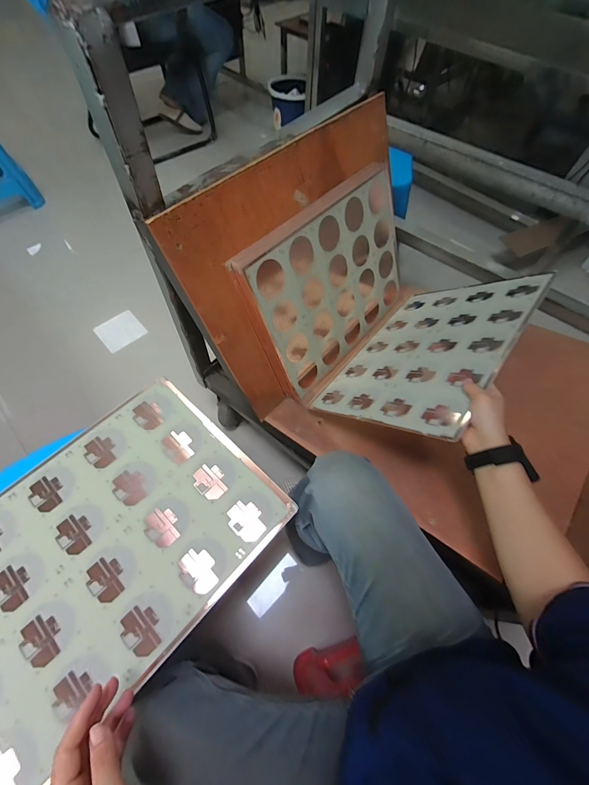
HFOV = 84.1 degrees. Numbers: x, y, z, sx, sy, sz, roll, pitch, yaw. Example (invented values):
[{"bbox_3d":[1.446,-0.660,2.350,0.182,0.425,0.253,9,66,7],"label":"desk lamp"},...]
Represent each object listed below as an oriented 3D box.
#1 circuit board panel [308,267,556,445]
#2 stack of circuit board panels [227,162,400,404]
[{"bbox_3d":[0.264,-0.094,0.660,0.430,0.010,0.318,-47,29,-22],"label":"circuit board panel"},{"bbox_3d":[0.101,-0.249,0.738,0.044,0.344,0.467,25,60,43],"label":"stack of circuit board panels"}]

